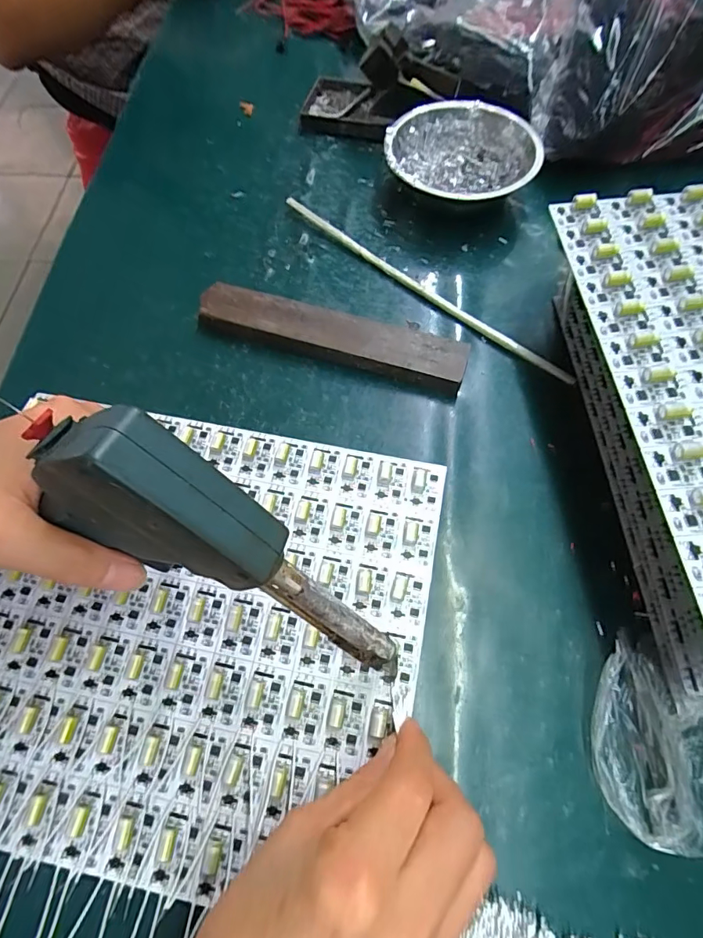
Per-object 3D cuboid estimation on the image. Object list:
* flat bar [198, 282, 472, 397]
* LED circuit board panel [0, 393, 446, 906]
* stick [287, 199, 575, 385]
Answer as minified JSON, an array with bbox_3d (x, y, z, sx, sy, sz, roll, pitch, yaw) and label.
[{"bbox_3d":[-0.017,-0.102,0.355,0.206,0.020,0.040,17,67,8],"label":"flat bar"},{"bbox_3d":[-0.105,0.083,0.272,0.289,0.009,0.246,10,66,5],"label":"LED circuit board panel"},{"bbox_3d":[0.052,-0.151,0.374,0.291,0.011,0.011,41,72,17],"label":"stick"}]

